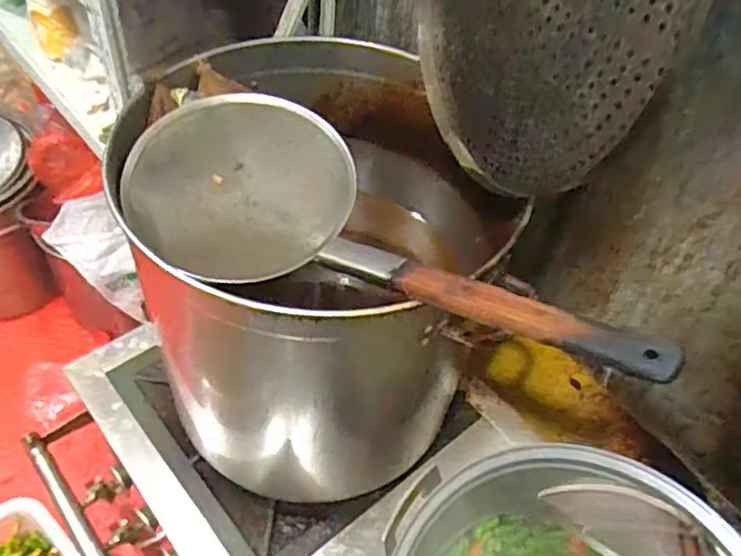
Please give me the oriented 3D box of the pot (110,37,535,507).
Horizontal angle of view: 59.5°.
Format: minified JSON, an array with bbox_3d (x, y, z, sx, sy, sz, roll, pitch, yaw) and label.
[{"bbox_3d":[-0.080,0.002,0.983,0.463,0.538,0.455,3,50,-3],"label":"pot"}]

